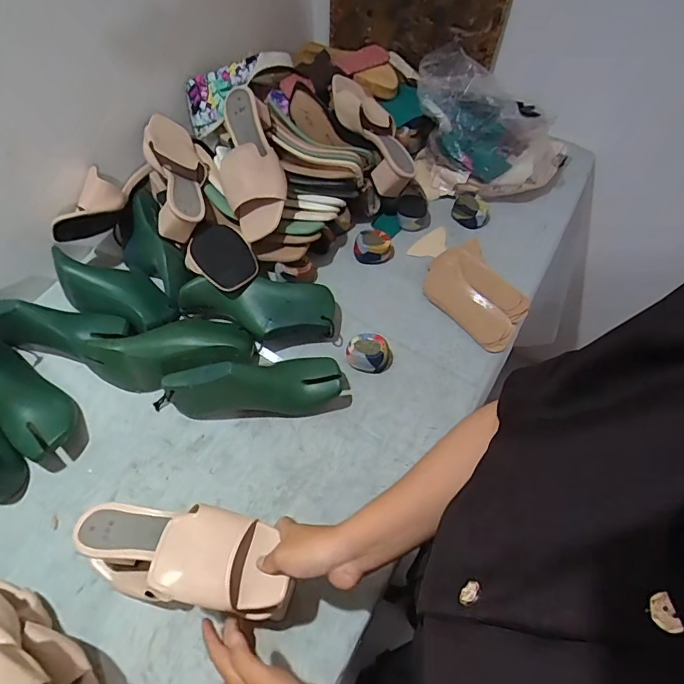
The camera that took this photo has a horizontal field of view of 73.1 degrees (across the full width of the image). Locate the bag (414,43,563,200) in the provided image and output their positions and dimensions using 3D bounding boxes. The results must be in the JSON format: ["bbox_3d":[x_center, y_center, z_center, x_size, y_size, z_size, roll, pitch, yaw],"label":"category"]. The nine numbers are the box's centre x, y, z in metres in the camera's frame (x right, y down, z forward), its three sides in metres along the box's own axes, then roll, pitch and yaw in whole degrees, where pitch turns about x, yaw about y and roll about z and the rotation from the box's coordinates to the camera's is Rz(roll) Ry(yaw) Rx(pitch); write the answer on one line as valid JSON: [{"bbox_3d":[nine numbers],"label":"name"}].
[{"bbox_3d":[0.270,-0.390,0.846,0.287,0.199,0.209,20,61,11],"label":"bag"}]

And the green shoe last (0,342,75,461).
[{"bbox_3d":[-0.448,0.064,0.619,0.219,0.096,0.078,34,65,18],"label":"green shoe last"}]

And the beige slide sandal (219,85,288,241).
[{"bbox_3d":[-0.140,-0.281,0.717,0.094,0.069,0.228,-6,84,-4],"label":"beige slide sandal"}]

